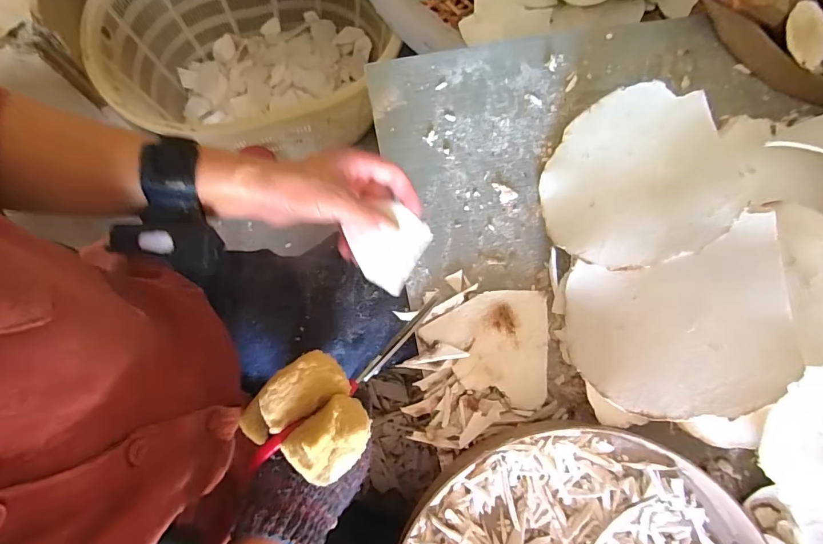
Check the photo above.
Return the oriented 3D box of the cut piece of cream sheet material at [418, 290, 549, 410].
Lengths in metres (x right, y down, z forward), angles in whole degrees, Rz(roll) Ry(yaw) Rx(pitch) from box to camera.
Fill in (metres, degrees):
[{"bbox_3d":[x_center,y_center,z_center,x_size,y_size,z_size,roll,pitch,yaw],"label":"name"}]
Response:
[{"bbox_3d":[0.069,0.067,0.404,0.112,0.011,0.103,3,75,-1],"label":"cut piece of cream sheet material"}]

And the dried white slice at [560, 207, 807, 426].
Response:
[{"bbox_3d":[0.207,0.040,0.346,0.157,0.011,0.141,-13,59,27],"label":"dried white slice"}]

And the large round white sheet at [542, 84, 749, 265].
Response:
[{"bbox_3d":[0.208,-0.088,0.403,0.164,0.013,0.178,-12,64,25],"label":"large round white sheet"}]

